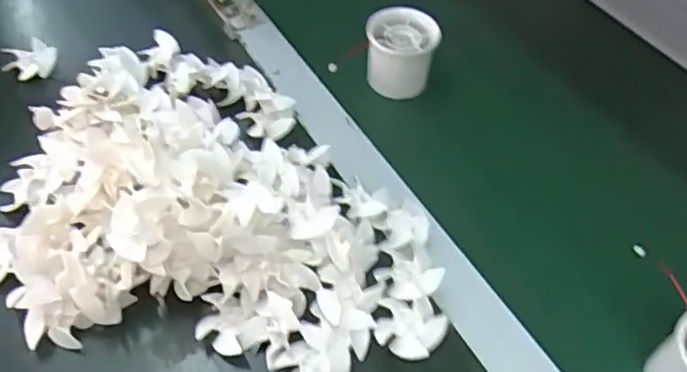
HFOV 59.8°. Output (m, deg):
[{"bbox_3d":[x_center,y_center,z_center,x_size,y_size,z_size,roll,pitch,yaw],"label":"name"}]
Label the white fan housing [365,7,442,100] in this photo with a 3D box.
[{"bbox_3d":[0.048,-0.109,0.494,0.056,0.052,0.051,5,52,3],"label":"white fan housing"}]

